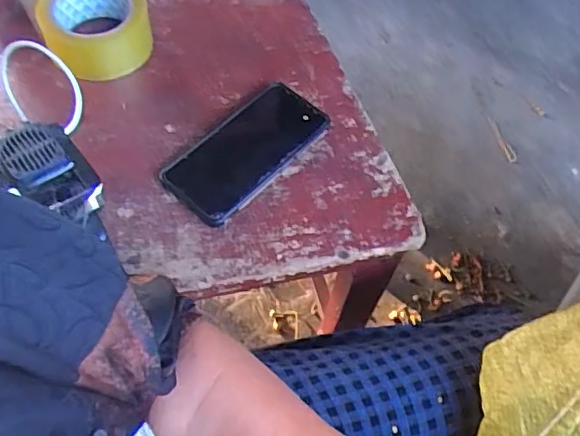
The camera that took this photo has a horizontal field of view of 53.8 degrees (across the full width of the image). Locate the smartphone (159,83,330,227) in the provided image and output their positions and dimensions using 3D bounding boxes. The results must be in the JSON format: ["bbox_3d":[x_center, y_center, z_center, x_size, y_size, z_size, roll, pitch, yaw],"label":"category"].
[{"bbox_3d":[-0.044,-0.070,0.581,0.089,0.012,0.185,38,64,17],"label":"smartphone"}]

